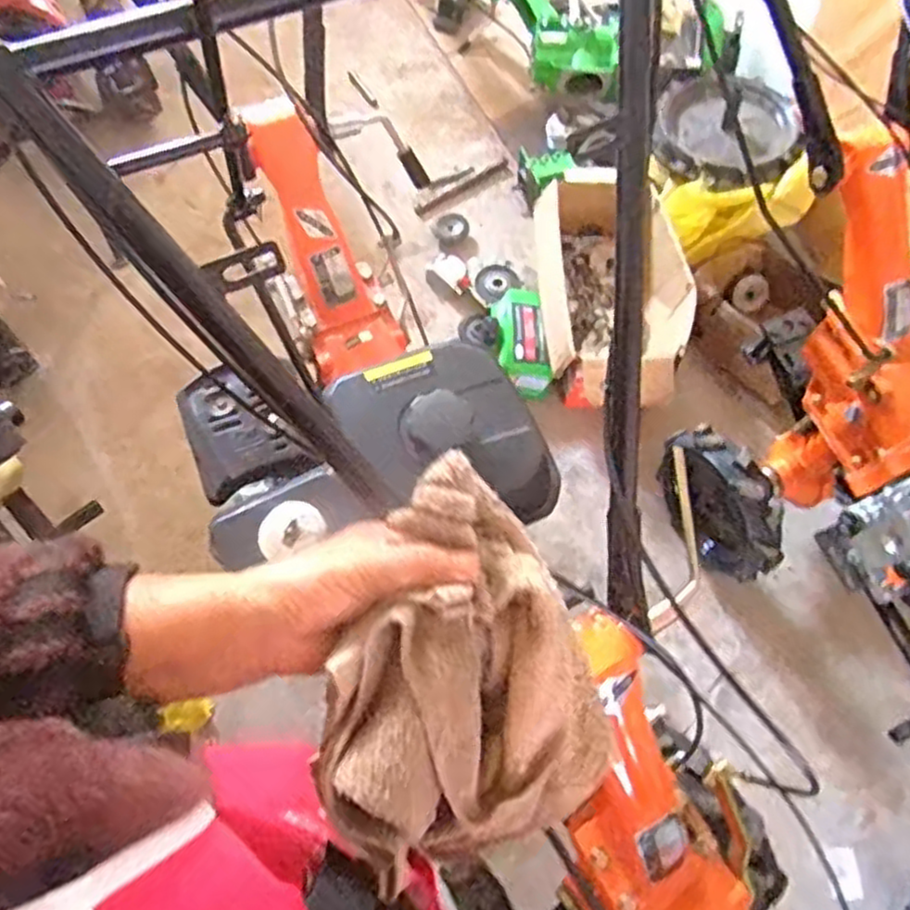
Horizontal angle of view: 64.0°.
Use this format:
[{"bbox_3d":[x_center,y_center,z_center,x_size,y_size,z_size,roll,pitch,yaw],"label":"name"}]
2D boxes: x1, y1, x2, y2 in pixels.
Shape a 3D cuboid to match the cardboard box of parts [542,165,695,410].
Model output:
[{"bbox_3d":[0.359,-0.363,1.653,0.324,0.198,0.630,-1,65,-3],"label":"cardboard box of parts"}]

